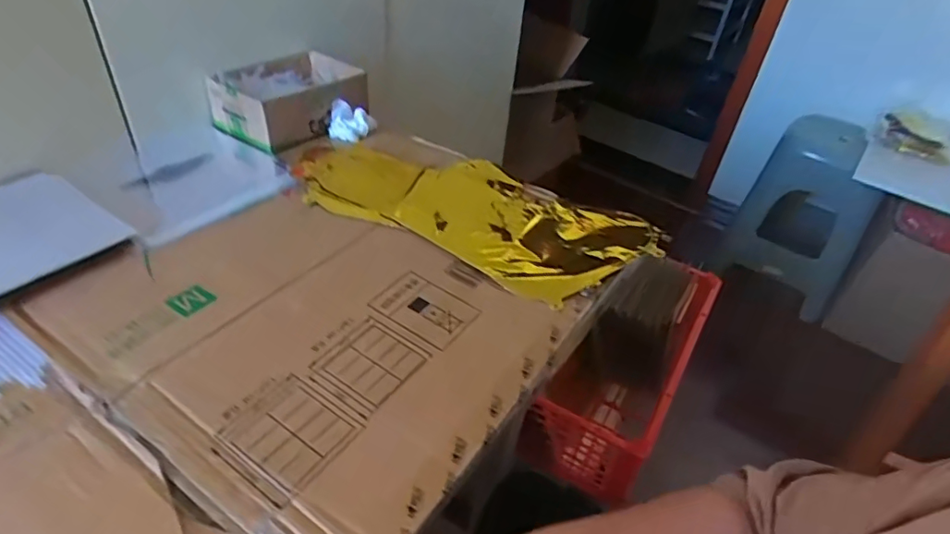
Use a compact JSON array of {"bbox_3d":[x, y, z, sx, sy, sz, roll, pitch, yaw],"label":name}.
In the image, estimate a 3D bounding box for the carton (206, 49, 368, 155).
[{"bbox_3d":[-0.263,-0.242,0.780,0.152,0.060,0.191,32,45,27],"label":"carton"}]

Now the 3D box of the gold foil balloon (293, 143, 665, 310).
[{"bbox_3d":[-0.005,-0.077,0.655,0.408,0.018,0.198,23,42,19],"label":"gold foil balloon"}]

